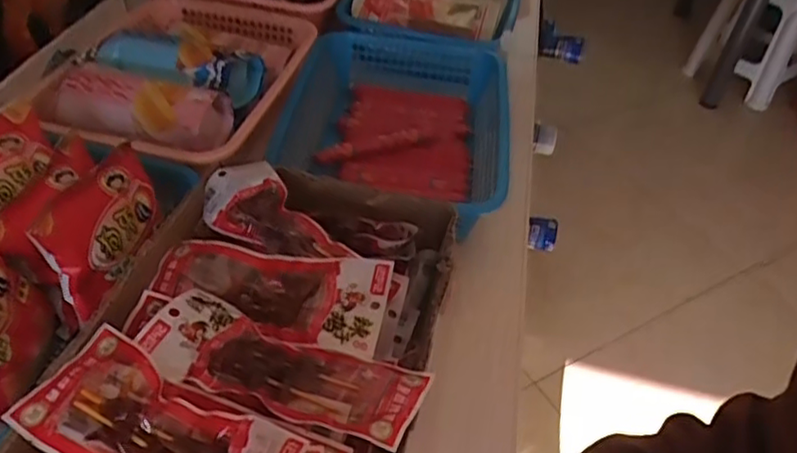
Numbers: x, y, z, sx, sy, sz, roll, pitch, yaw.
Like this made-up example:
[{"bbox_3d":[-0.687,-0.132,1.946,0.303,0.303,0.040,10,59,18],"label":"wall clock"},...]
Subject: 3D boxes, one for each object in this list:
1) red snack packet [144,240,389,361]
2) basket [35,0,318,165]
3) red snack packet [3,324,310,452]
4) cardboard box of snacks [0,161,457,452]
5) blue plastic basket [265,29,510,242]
[{"bbox_3d":[-0.102,0.049,0.512,0.191,0.035,0.082,14,44,8],"label":"red snack packet"},{"bbox_3d":[-0.247,-0.204,0.768,0.240,0.074,0.360,9,43,3],"label":"basket"},{"bbox_3d":[-0.148,0.129,0.392,0.183,0.021,0.080,24,57,22],"label":"red snack packet"},{"bbox_3d":[-0.102,0.098,0.489,0.241,0.110,0.368,13,44,6],"label":"cardboard box of snacks"},{"bbox_3d":[0.008,-0.126,0.761,0.228,0.088,0.339,8,43,2],"label":"blue plastic basket"}]

